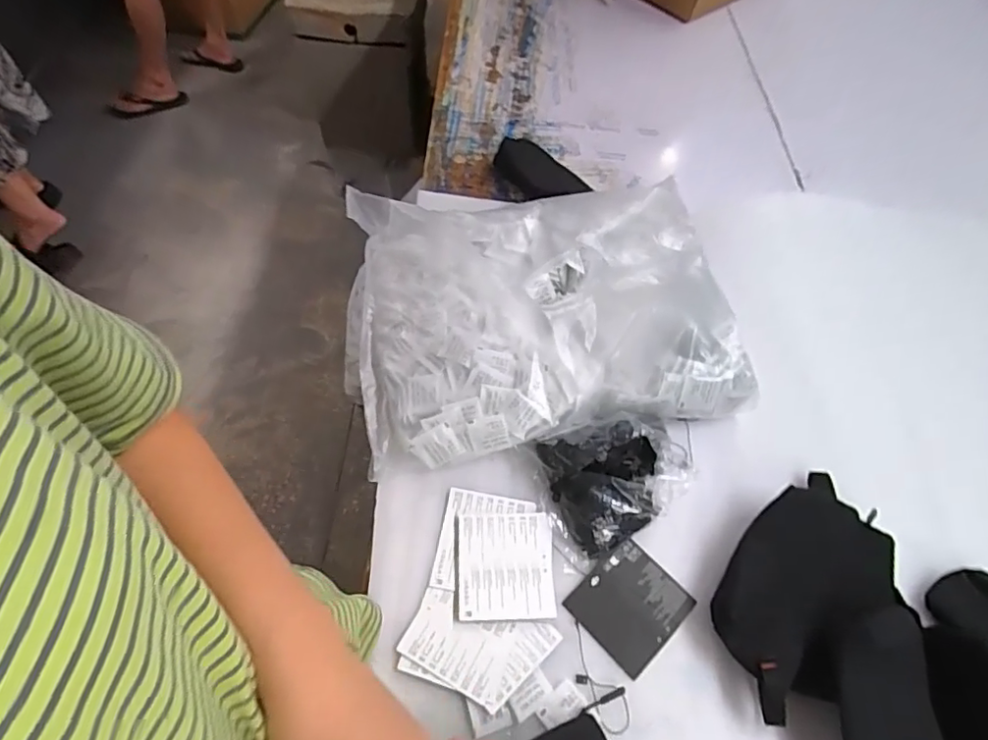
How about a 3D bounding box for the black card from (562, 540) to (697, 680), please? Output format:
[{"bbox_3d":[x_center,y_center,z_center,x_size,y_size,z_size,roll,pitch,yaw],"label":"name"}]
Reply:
[{"bbox_3d":[0.129,0.222,0.526,0.095,0.005,0.087,-38,66,-23],"label":"black card"}]

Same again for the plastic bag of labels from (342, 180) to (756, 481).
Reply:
[{"bbox_3d":[0.055,-0.082,0.648,0.432,0.096,0.336,-8,59,-8],"label":"plastic bag of labels"}]

